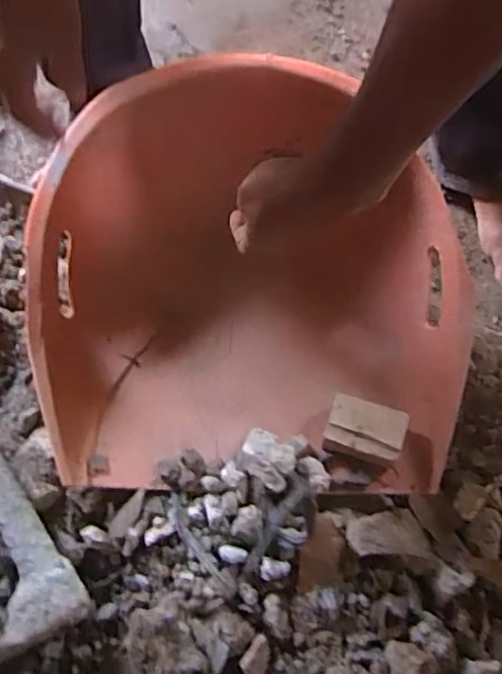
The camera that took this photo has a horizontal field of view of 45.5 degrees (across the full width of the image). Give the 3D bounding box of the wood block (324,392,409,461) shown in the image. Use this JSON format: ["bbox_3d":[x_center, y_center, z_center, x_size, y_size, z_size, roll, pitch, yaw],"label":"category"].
[{"bbox_3d":[0.115,0.091,0.602,0.075,0.032,0.050,19,71,5],"label":"wood block"}]

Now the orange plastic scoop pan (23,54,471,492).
[{"bbox_3d":[0.003,-0.066,0.632,0.412,0.135,0.428,0,69,0],"label":"orange plastic scoop pan"}]

